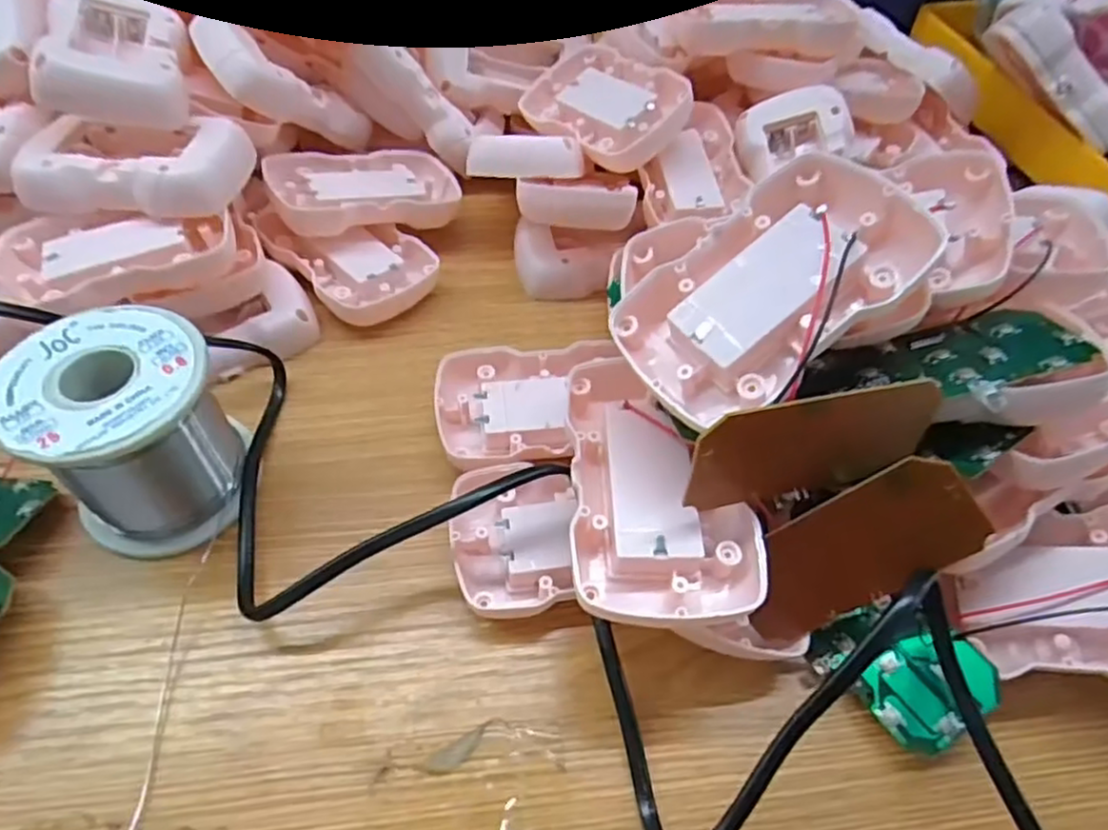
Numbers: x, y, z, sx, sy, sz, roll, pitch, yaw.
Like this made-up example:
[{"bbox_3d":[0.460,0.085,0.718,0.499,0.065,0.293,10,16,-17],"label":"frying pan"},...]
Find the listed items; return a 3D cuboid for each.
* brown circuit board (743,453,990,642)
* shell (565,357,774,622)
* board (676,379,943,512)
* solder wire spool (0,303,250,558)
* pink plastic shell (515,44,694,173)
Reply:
[{"bbox_3d":[0.088,0.041,0.206,0.035,0.072,0.004,51,23,-7],"label":"brown circuit board"},{"bbox_3d":[0.033,0.021,0.216,0.056,0.021,0.080,1,54,-2],"label":"shell"},{"bbox_3d":[0.072,0.008,0.196,0.073,0.037,0.011,-11,55,-10],"label":"board"},{"bbox_3d":[-0.143,0.006,0.237,0.059,0.063,0.059,1,54,-2],"label":"solder wire spool"},{"bbox_3d":[0.026,-0.153,0.347,0.056,0.020,0.084,-42,54,0],"label":"pink plastic shell"}]

